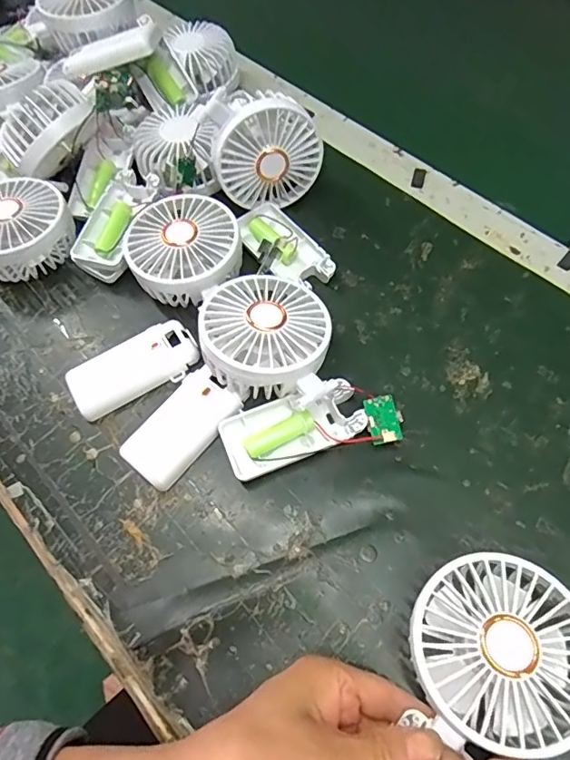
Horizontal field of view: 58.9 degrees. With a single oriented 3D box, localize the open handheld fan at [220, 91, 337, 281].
[{"bbox_3d":[-0.007,-0.139,0.385,0.078,0.087,0.130,-8,63,0],"label":"open handheld fan"}]

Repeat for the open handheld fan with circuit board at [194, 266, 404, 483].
[{"bbox_3d":[0.004,-0.013,0.343,0.115,0.053,0.133,-14,62,-5],"label":"open handheld fan with circuit board"}]

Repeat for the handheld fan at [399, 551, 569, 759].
[{"bbox_3d":[0.076,0.164,0.232,0.081,0.027,0.177,36,70,19],"label":"handheld fan"}]

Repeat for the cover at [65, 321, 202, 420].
[{"bbox_3d":[-0.111,-0.009,0.372,0.093,0.019,0.044,-28,64,-10],"label":"cover"}]

